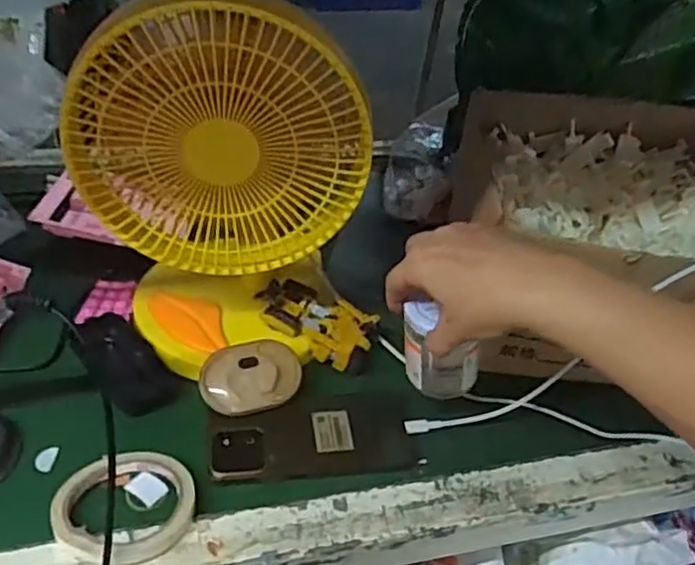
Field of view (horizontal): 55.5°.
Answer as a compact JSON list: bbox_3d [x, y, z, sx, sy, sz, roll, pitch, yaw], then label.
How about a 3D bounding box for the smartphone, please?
[{"bbox_3d":[-0.028,0.129,0.555,0.170,0.007,0.079,-4,42,-13],"label":"smartphone"}]

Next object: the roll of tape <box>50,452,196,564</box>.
[{"bbox_3d":[-0.163,0.160,0.481,0.100,0.014,0.093,4,41,-4],"label":"roll of tape"}]

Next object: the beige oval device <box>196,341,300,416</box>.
[{"bbox_3d":[-0.084,0.083,0.575,0.084,0.020,0.060,-10,63,-15],"label":"beige oval device"}]

